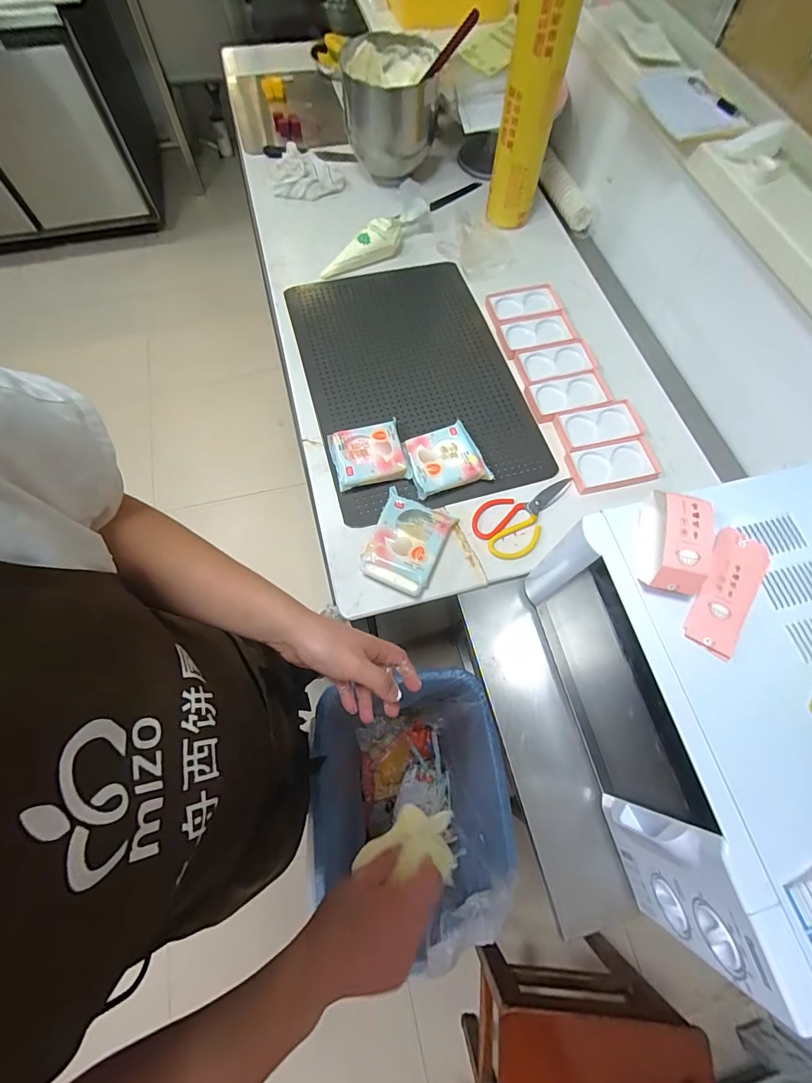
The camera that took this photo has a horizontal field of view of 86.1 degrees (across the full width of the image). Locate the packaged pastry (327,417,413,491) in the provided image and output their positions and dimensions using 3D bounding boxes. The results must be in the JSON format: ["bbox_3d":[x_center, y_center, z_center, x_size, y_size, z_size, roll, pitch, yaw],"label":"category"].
[{"bbox_3d":[-0.064,-0.153,0.751,0.125,0.034,0.111,-11,68,-5],"label":"packaged pastry"}]

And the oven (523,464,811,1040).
[{"bbox_3d":[0.389,0.185,0.518,0.307,0.233,0.448,-9,68,-4],"label":"oven"}]

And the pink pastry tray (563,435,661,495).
[{"bbox_3d":[0.371,-0.138,0.779,0.154,0.021,0.089,-10,68,-5],"label":"pink pastry tray"}]

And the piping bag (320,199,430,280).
[{"bbox_3d":[-0.059,-0.678,0.974,0.304,0.062,0.069,-39,73,-15],"label":"piping bag"}]

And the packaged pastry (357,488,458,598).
[{"bbox_3d":[0.001,0.003,0.701,0.112,0.035,0.142,22,69,8],"label":"packaged pastry"}]

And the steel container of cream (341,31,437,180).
[{"bbox_3d":[-0.040,-1.083,1.109,0.226,0.204,0.260,-5,67,-3],"label":"steel container of cream"}]

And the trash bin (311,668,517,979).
[{"bbox_3d":[0.020,0.610,1.070,0.351,0.540,0.485,-5,67,-3],"label":"trash bin"}]

